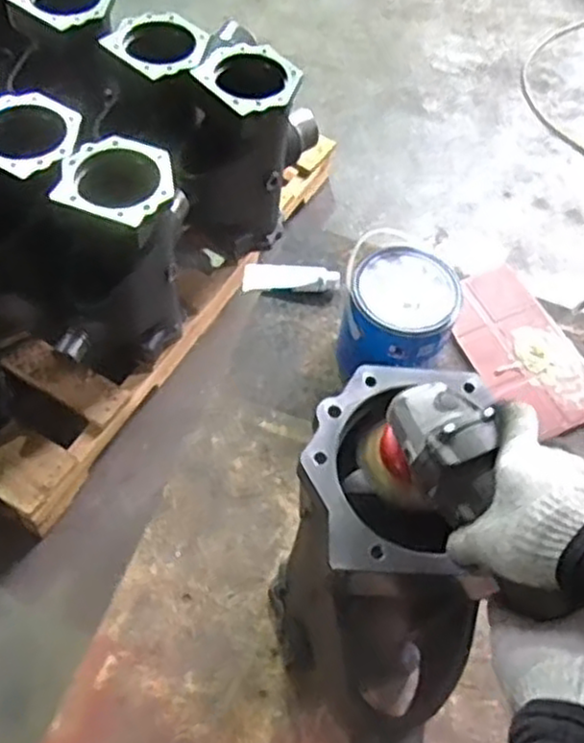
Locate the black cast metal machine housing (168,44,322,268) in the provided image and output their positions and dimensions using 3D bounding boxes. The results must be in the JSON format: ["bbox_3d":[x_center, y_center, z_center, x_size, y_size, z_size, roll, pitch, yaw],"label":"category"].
[{"bbox_3d":[-0.095,-0.453,1.575,0.193,0.404,0.316,26,58,10],"label":"black cast metal machine housing"}]

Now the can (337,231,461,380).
[{"bbox_3d":[0.144,-0.077,1.046,0.156,0.148,0.163,3,57,-5],"label":"can"}]

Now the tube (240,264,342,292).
[{"bbox_3d":[-0.002,-0.147,1.176,0.149,0.032,0.051,4,57,-4],"label":"tube"}]

